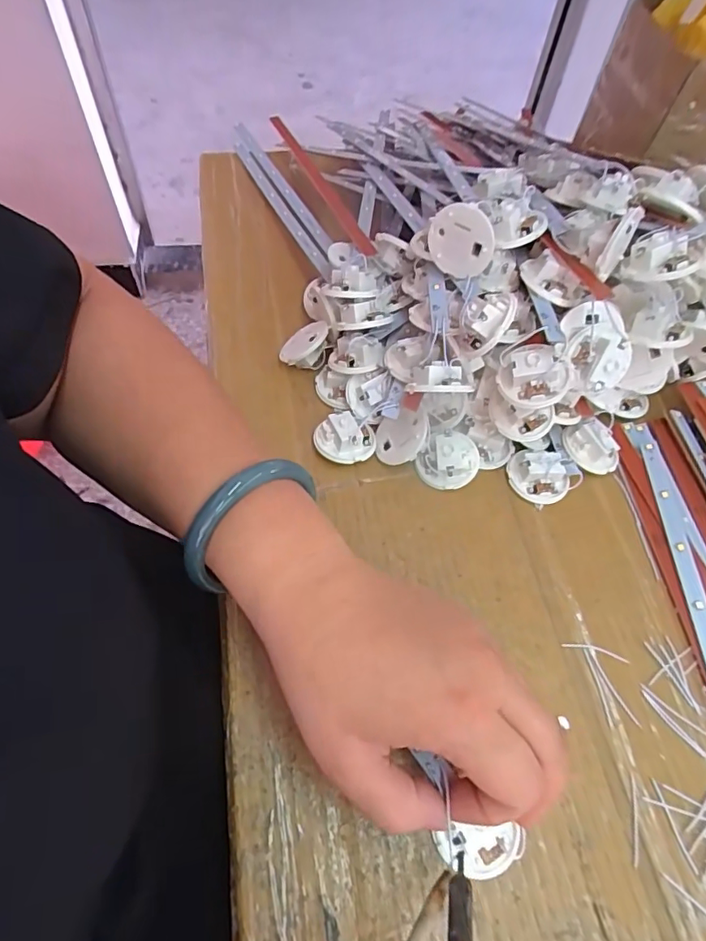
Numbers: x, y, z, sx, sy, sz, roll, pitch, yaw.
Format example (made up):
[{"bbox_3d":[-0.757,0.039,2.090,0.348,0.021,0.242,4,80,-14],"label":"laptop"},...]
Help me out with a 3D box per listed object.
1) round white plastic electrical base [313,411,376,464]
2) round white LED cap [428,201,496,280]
[{"bbox_3d":[-0.005,-0.020,0.329,0.037,0.019,0.029,9,60,2],"label":"round white plastic electrical base"},{"bbox_3d":[0.059,-0.127,0.296,0.037,0.039,0.007,42,52,6],"label":"round white LED cap"}]

